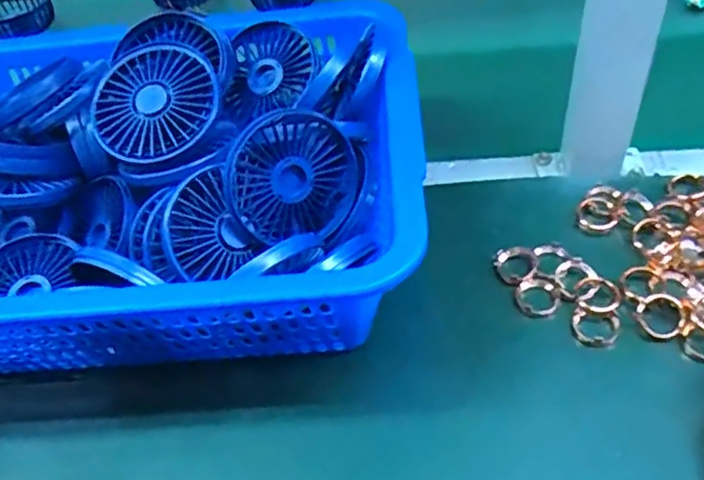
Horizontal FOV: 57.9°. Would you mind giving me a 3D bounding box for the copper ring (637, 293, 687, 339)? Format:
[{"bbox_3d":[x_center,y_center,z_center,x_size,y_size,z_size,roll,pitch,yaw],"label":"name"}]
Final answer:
[{"bbox_3d":[0.193,0.047,0.397,0.027,0.007,0.028,-1,83,10],"label":"copper ring"}]

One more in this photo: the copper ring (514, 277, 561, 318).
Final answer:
[{"bbox_3d":[0.124,0.038,0.425,0.028,0.004,0.028,-7,66,16],"label":"copper ring"}]

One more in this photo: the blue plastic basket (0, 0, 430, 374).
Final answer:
[{"bbox_3d":[-0.143,-0.031,0.454,0.373,0.127,0.288,-5,46,3],"label":"blue plastic basket"}]

